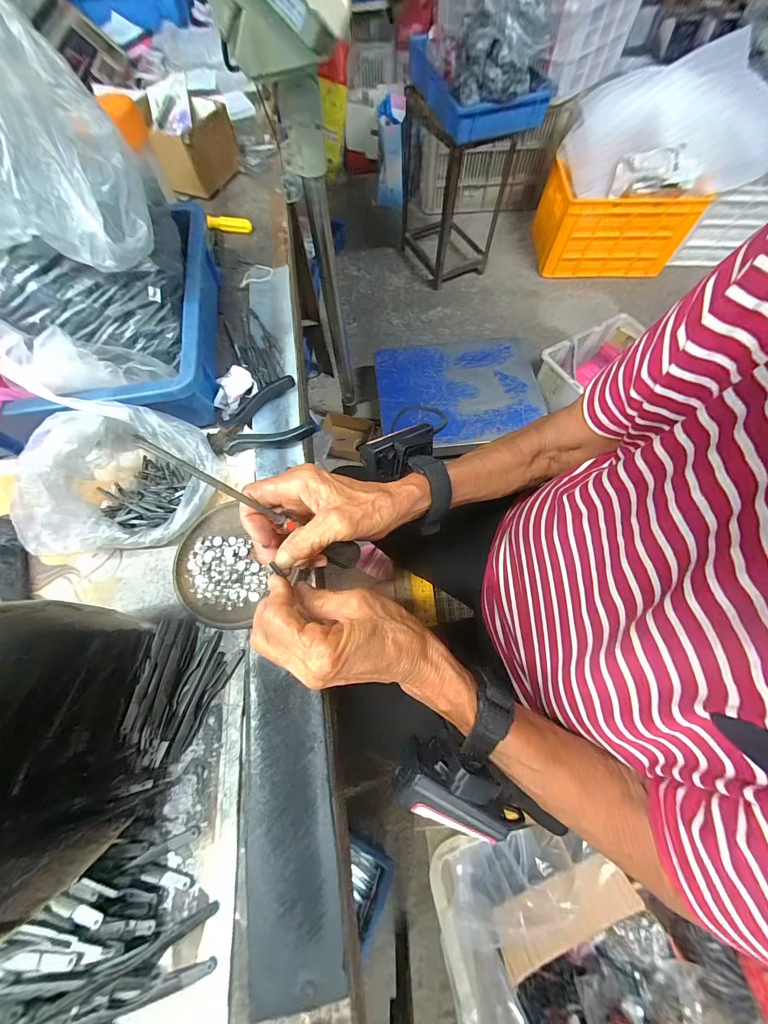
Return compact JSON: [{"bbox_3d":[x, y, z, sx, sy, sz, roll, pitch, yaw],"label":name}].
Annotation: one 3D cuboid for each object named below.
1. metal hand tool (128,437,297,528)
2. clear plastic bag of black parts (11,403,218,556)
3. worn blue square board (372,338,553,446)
[{"bbox_3d":[-0.099,-0.015,0.206,0.010,0.103,0.009,-1,63,38],"label":"metal hand tool"},{"bbox_3d":[-0.228,-0.034,0.291,0.127,0.084,0.118,-11,68,-3],"label":"clear plastic bag of black parts"},{"bbox_3d":[0.231,-0.386,1.043,0.495,0.040,0.397,-7,68,-1],"label":"worn blue square board"}]

